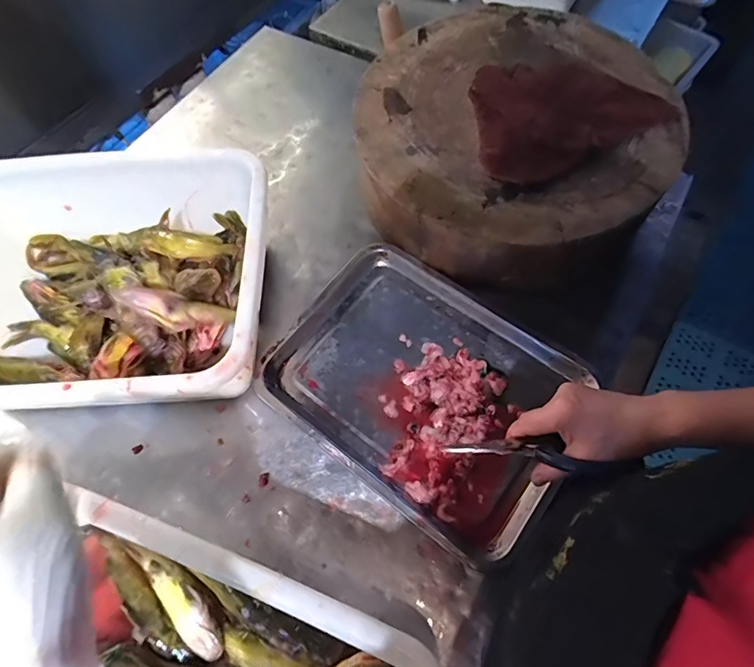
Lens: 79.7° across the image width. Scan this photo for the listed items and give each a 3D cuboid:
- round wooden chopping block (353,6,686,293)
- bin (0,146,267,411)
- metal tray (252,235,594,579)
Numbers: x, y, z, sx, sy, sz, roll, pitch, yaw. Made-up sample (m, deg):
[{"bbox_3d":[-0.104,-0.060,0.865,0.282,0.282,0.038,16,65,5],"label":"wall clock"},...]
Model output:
[{"bbox_3d":[0.155,-0.233,0.571,0.364,0.154,0.325,29,68,16],"label":"round wooden chopping block"},{"bbox_3d":[-0.307,-0.055,0.530,0.375,0.136,0.298,3,63,4],"label":"bin"},{"bbox_3d":[0.052,0.059,0.523,0.328,0.039,0.247,34,69,17],"label":"metal tray"}]

